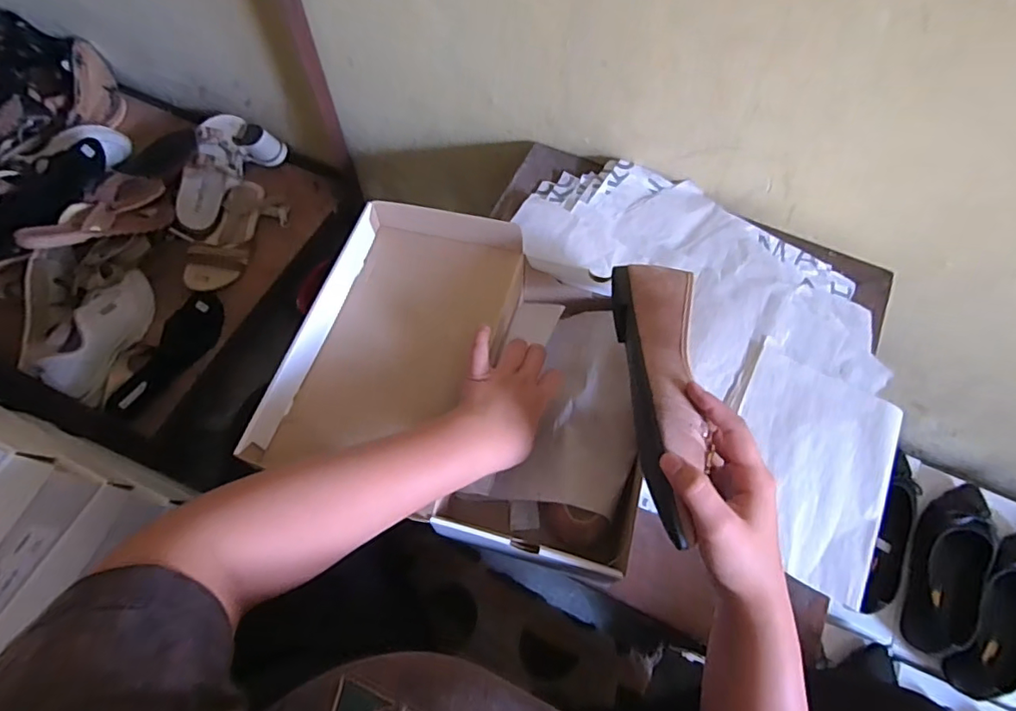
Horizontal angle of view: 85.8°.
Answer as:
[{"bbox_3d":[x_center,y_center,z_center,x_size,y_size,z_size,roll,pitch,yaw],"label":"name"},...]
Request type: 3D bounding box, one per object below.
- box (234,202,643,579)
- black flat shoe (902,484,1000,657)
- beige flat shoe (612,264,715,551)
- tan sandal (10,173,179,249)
[{"bbox_3d":[-0.025,0.019,0.542,0.327,0.103,0.299,15,64,7],"label":"box"},{"bbox_3d":[0.613,0.288,0.762,0.088,0.052,0.251,23,65,10],"label":"black flat shoe"},{"bbox_3d":[0.118,0.014,0.418,0.059,0.055,0.228,2,58,0],"label":"beige flat shoe"},{"bbox_3d":[-0.643,-0.220,0.872,0.095,0.062,0.225,18,41,8],"label":"tan sandal"}]

